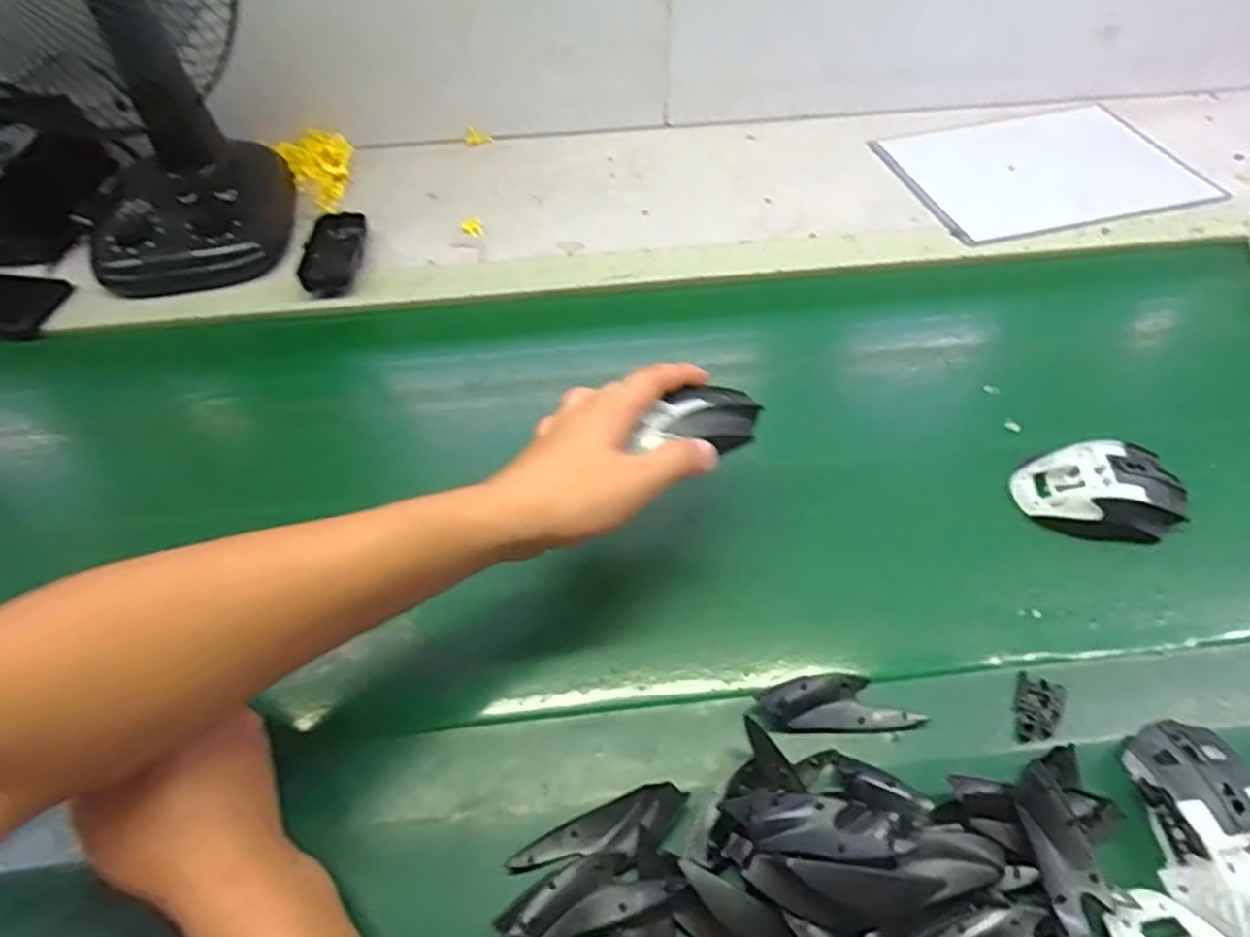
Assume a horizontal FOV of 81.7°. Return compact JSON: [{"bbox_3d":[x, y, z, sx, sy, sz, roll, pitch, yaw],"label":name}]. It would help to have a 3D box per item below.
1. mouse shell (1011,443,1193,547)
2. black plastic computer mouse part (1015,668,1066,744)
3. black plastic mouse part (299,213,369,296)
[{"bbox_3d":[0.357,0.017,0.540,0.114,0.037,0.079,-3,53,-1],"label":"mouse shell"},{"bbox_3d":[0.257,0.151,0.451,0.026,0.004,0.043,12,60,28],"label":"black plastic computer mouse part"},{"bbox_3d":[-0.289,-0.216,0.723,0.052,0.026,0.094,-3,53,-1],"label":"black plastic mouse part"}]

